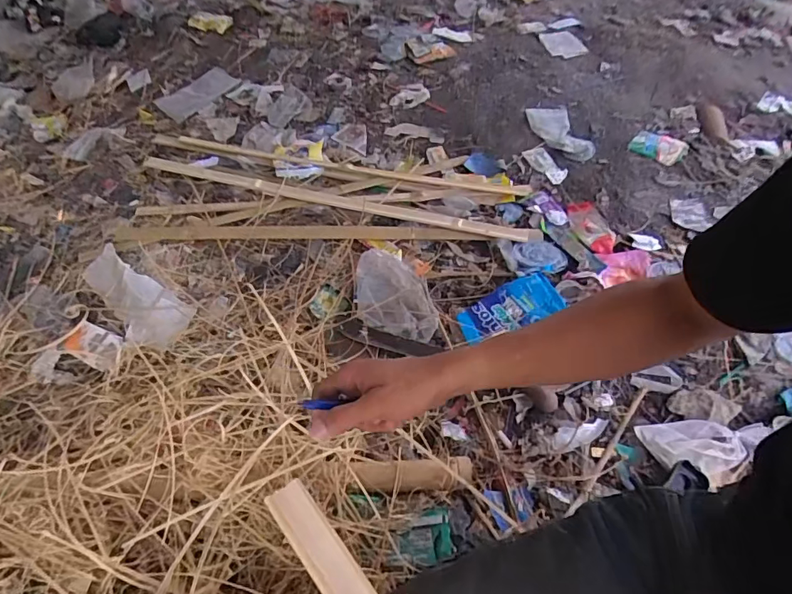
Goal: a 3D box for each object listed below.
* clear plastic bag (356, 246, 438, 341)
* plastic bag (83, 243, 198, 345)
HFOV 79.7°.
[{"bbox_3d":[-0.003,-0.009,0.896,0.140,0.070,0.175,-9,49,-7],"label":"clear plastic bag"},{"bbox_3d":[-0.508,0.000,0.904,0.273,0.050,0.113,27,55,23],"label":"plastic bag"}]

